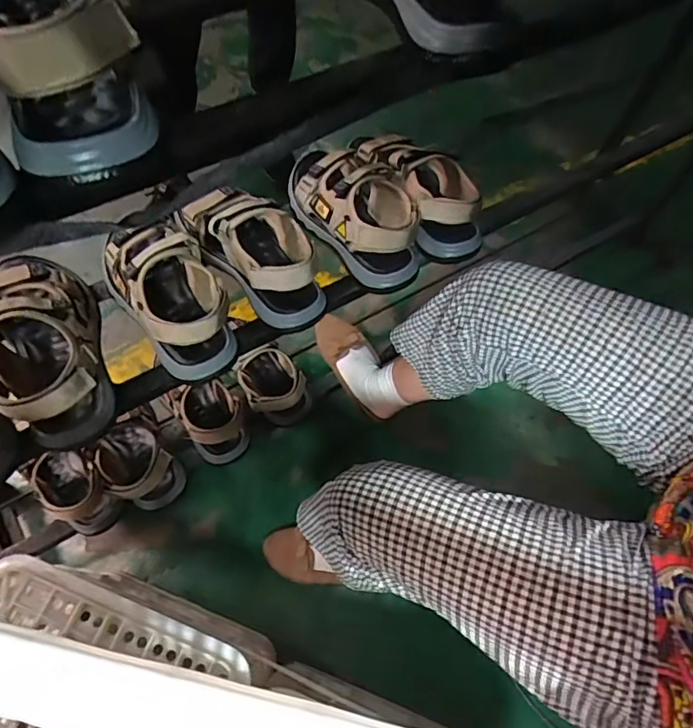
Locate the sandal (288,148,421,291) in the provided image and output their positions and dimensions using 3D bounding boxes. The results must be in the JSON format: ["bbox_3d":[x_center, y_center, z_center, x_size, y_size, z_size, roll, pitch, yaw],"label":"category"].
[{"bbox_3d":[0.023,-0.217,0.691,0.121,0.085,0.243,-31,68,-19],"label":"sandal"}]

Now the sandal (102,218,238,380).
[{"bbox_3d":[-0.218,-0.089,0.595,0.108,0.096,0.222,-32,69,-19],"label":"sandal"}]

